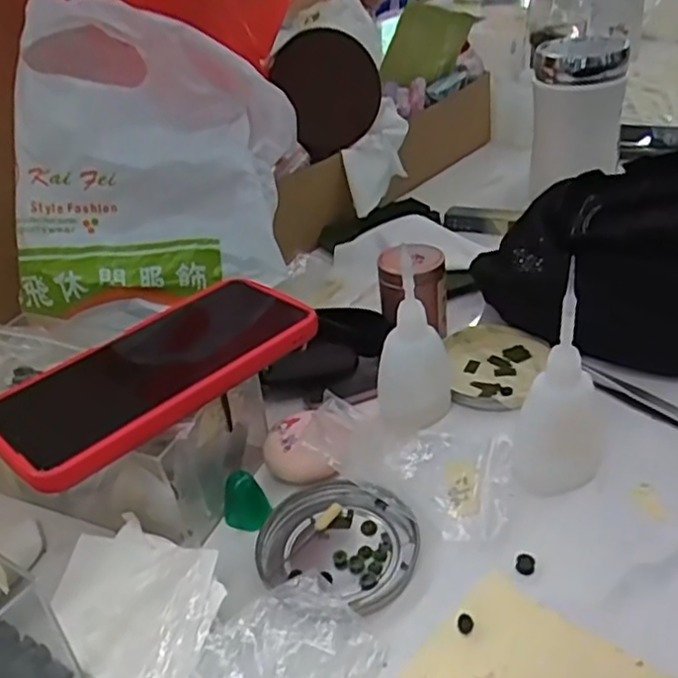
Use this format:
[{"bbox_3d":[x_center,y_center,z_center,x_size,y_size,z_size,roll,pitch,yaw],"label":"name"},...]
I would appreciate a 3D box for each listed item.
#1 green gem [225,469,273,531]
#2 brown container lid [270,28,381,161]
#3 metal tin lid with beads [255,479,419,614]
[{"bbox_3d":[-0.050,0.084,0.361,0.023,0.025,0.017,-14,35,-10],"label":"green gem"},{"bbox_3d":[-0.011,-0.220,0.620,0.100,0.105,0.018,6,36,19],"label":"brown container lid"},{"bbox_3d":[0.000,0.101,0.347,0.076,0.011,0.065,9,37,23],"label":"metal tin lid with beads"}]

